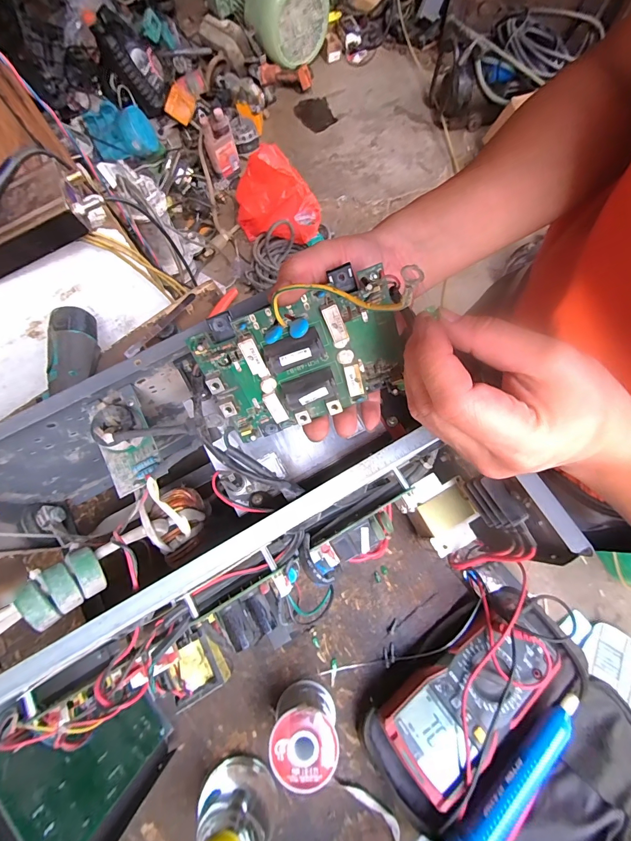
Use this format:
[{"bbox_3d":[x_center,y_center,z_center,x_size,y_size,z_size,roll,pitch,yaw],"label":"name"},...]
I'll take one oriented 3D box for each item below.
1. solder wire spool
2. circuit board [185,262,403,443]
[{"bbox_3d":[-0.010,0.310,0.361,0.061,0.069,0.062,-1,73,2],"label":"solder wire spool"},{"bbox_3d":[-0.007,-0.036,0.229,0.124,0.082,0.031,-19,28,4],"label":"circuit board"}]

